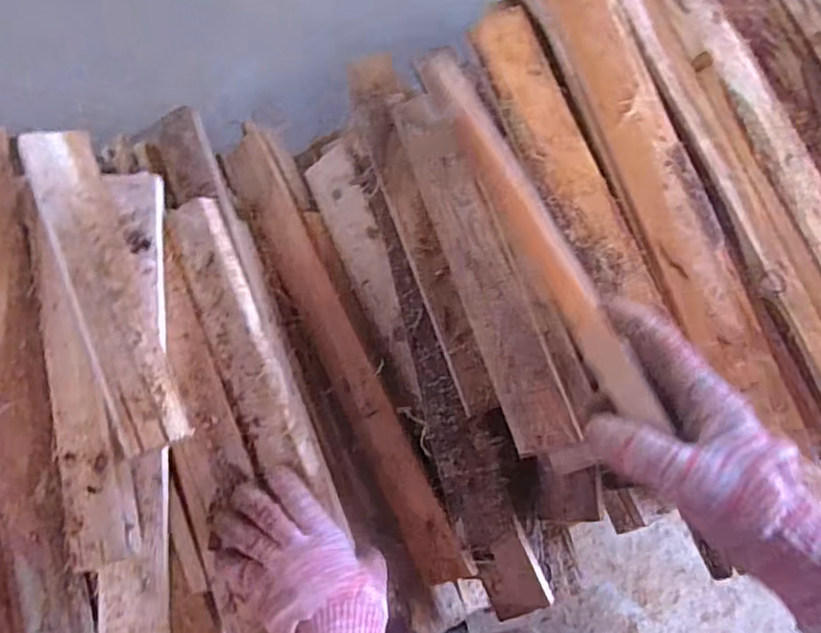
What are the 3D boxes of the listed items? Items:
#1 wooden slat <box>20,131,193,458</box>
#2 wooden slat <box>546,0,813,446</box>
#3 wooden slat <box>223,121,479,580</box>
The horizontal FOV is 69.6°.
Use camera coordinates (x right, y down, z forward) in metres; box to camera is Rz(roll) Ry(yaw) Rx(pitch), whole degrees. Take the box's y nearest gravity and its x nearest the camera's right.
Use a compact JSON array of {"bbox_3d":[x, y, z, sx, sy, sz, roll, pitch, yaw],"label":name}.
[{"bbox_3d":[-0.266,-0.027,0.517,0.059,0.015,0.297,-17,81,-39],"label":"wooden slat"},{"bbox_3d":[0.207,-0.112,0.491,0.056,0.031,0.436,-19,76,-4],"label":"wooden slat"},{"bbox_3d":[-0.073,0.024,0.586,0.048,0.032,0.485,-26,77,-6],"label":"wooden slat"}]

